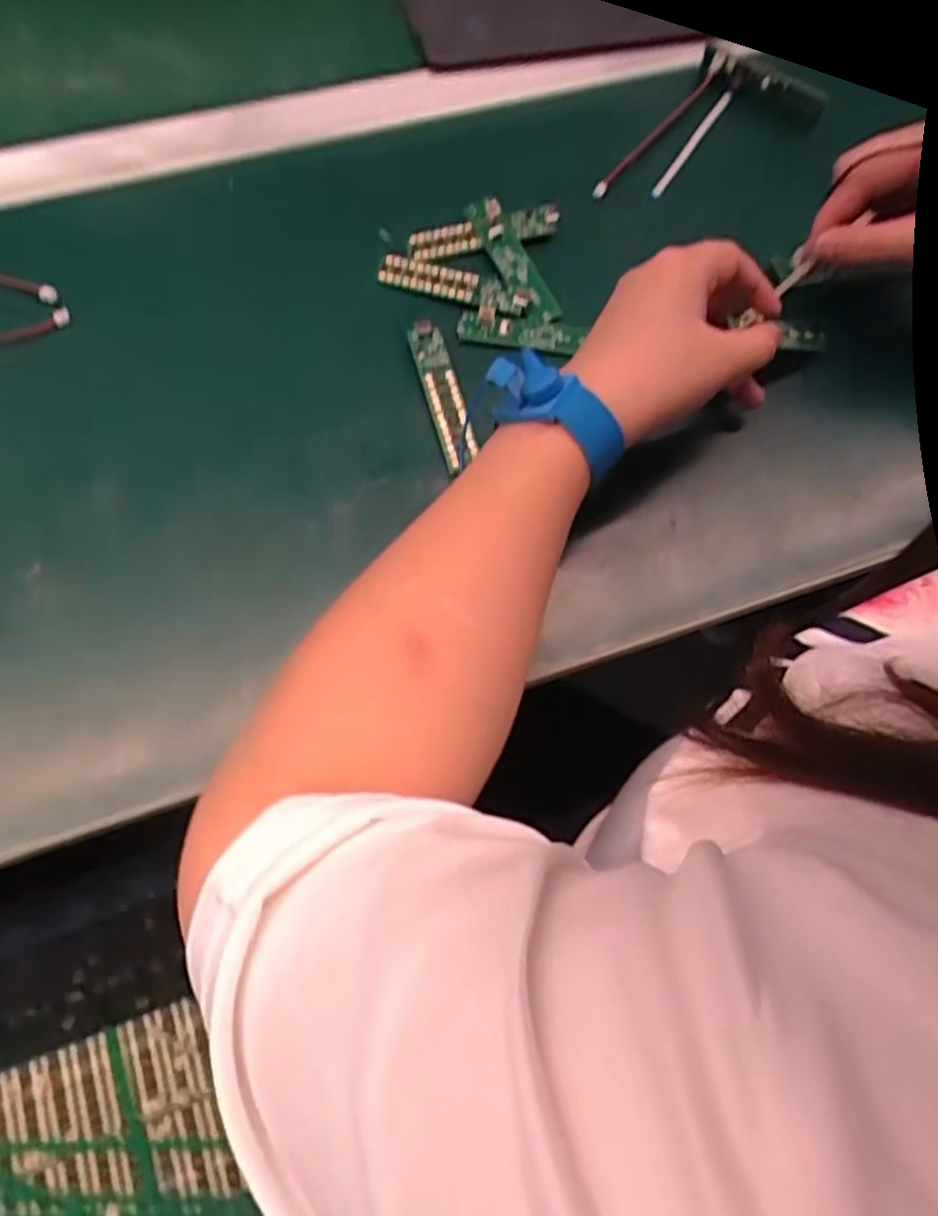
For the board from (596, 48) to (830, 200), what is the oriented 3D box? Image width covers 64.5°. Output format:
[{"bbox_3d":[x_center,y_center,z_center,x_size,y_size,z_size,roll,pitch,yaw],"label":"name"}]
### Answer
[{"bbox_3d":[0.152,-0.287,0.454,0.078,0.017,0.168,33,70,11],"label":"board"}]

